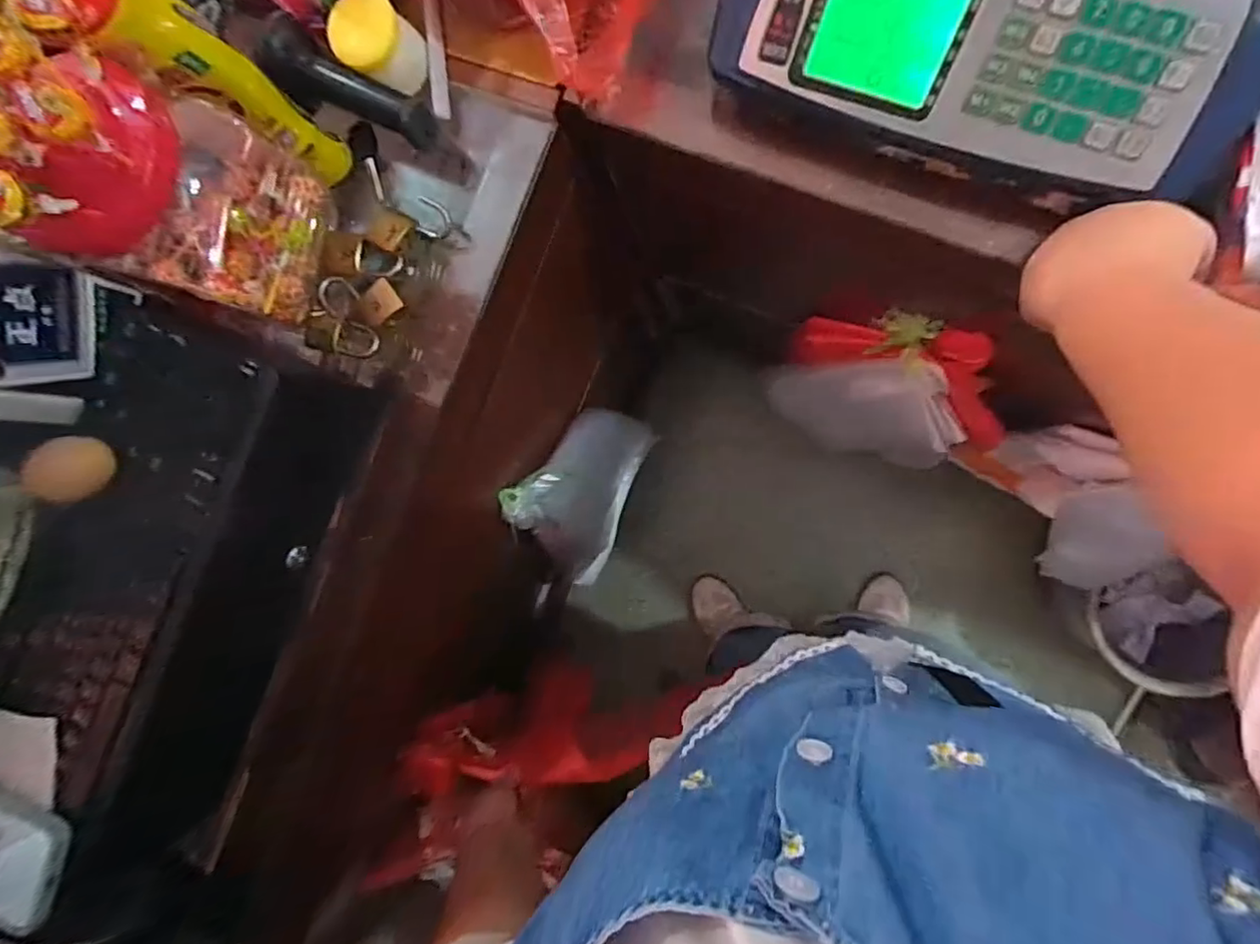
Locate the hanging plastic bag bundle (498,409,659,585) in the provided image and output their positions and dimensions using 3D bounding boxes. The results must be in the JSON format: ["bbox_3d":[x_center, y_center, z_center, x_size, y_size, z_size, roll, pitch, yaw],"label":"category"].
[{"bbox_3d":[-0.078,0.047,0.918,0.083,0.406,0.299,23,94,9],"label":"hanging plastic bag bundle"}]

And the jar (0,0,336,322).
[{"bbox_3d":[-0.330,-0.193,0.388,0.122,0.248,0.142,22,93,9],"label":"jar"}]

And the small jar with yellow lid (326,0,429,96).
[{"bbox_3d":[-0.214,-0.366,0.502,0.061,0.054,0.067,0,90,10],"label":"small jar with yellow lid"}]

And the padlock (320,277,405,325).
[{"bbox_3d":[-0.239,-0.152,0.523,0.073,0.021,0.039,9,91,10],"label":"padlock"}]

